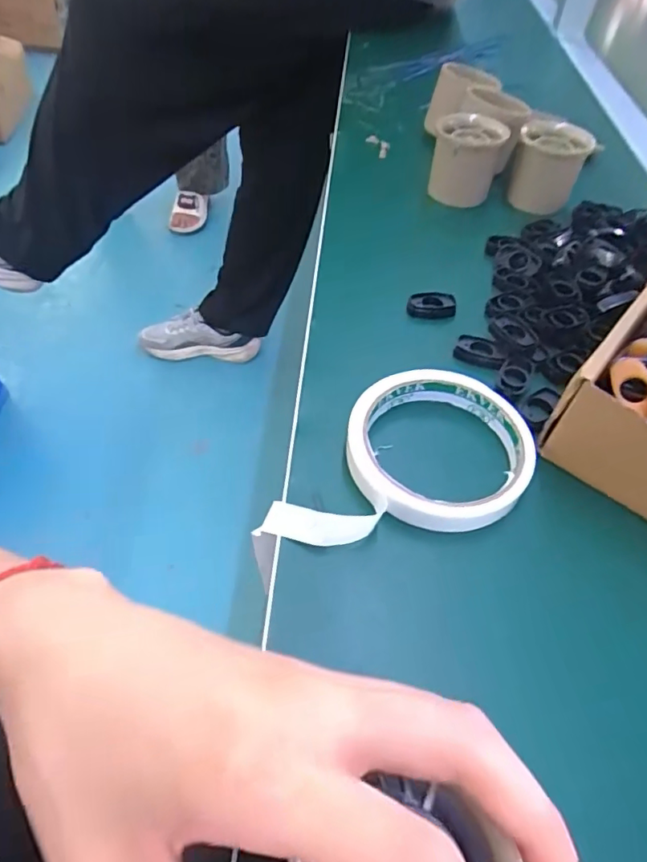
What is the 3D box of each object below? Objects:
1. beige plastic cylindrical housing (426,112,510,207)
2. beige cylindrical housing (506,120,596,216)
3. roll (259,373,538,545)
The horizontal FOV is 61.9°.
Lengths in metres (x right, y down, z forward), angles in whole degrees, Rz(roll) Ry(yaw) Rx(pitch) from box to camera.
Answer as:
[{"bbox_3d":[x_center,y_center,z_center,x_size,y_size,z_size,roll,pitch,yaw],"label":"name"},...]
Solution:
[{"bbox_3d":[0.117,-0.225,0.449,0.051,0.056,0.043,8,51,2],"label":"beige plastic cylindrical housing"},{"bbox_3d":[0.183,-0.216,0.444,0.056,0.053,0.049,16,51,8],"label":"beige cylindrical housing"},{"bbox_3d":[0.046,0.021,0.266,0.088,0.018,0.132,33,56,20],"label":"roll"}]

